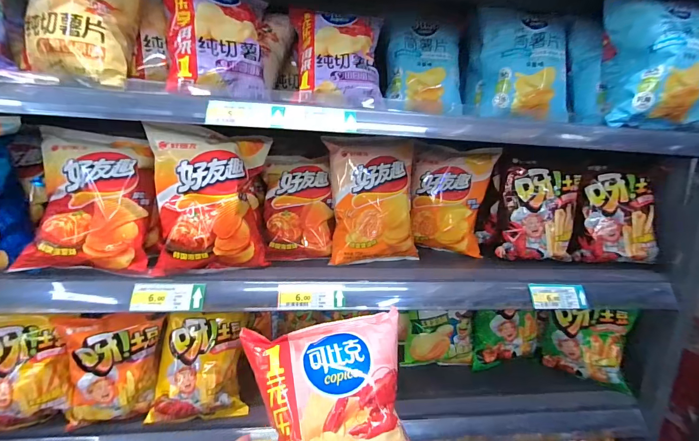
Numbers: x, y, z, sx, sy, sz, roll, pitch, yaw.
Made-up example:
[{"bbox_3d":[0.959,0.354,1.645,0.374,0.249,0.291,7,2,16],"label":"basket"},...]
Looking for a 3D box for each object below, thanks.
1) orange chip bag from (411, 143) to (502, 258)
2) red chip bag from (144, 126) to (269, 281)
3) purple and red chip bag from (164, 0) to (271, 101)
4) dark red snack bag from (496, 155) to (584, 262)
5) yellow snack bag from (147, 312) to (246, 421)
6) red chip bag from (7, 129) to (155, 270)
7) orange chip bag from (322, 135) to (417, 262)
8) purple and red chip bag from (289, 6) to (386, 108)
[{"bbox_3d":[0.193,-0.040,0.672,0.146,0.195,0.048,6,12,17],"label":"orange chip bag"},{"bbox_3d":[-0.201,-0.027,0.501,0.147,0.204,0.052,0,12,-15],"label":"red chip bag"},{"bbox_3d":[-0.201,-0.282,0.525,0.152,0.207,0.060,-3,-5,-22],"label":"purple and red chip bag"},{"bbox_3d":[0.366,-0.023,0.656,0.142,0.186,0.060,3,11,-1],"label":"dark red snack bag"},{"bbox_3d":[-0.243,0.235,0.562,0.135,0.152,0.065,1,12,-11],"label":"yellow snack bag"},{"bbox_3d":[-0.366,-0.030,0.497,0.147,0.176,0.091,1,12,-11],"label":"red chip bag"},{"bbox_3d":[0.044,-0.034,0.610,0.153,0.210,0.074,-1,12,-20],"label":"orange chip bag"},{"bbox_3d":[-0.020,-0.269,0.575,0.151,0.191,0.055,0,-14,-3],"label":"purple and red chip bag"}]

